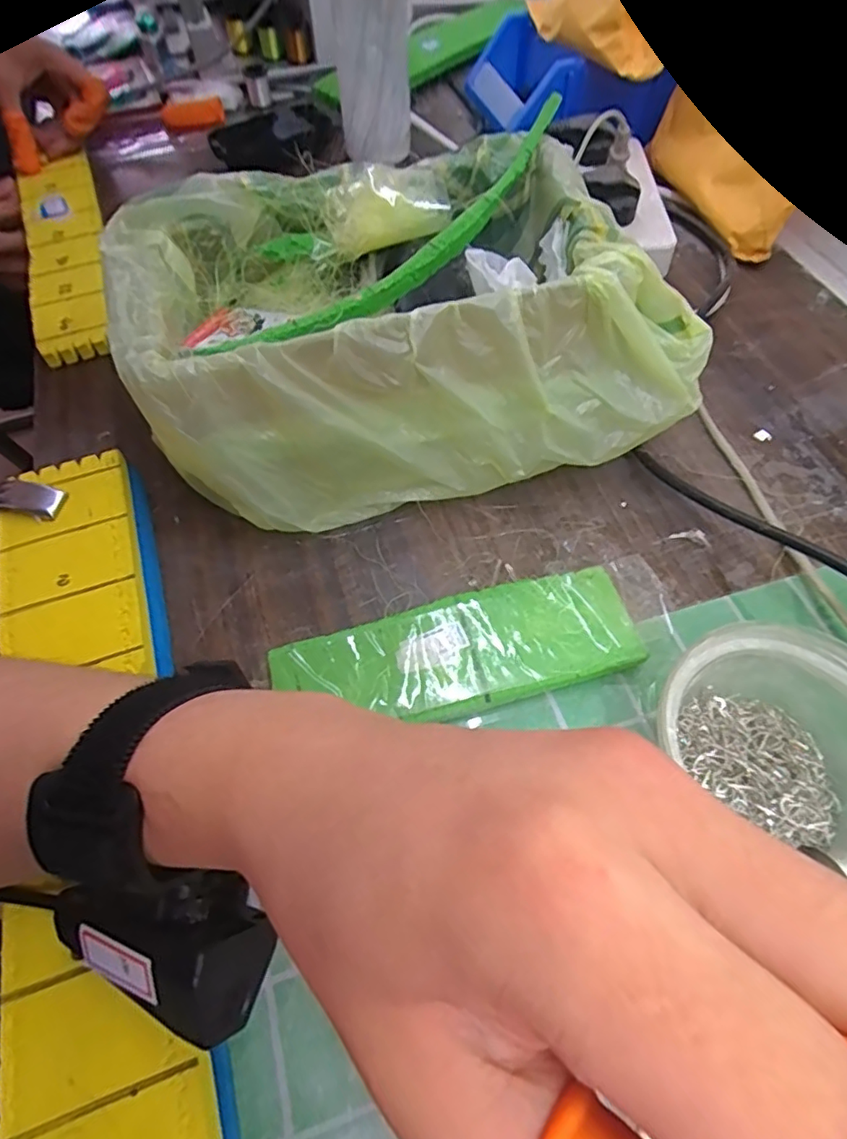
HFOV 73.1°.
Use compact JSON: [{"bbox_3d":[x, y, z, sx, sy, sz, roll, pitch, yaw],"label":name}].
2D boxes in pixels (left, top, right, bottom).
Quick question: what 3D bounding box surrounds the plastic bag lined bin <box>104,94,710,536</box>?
[{"bbox_3d":[-0.015,-0.133,0.329,0.292,0.115,0.172,-9,60,-5],"label":"plastic bag lined bin"}]

